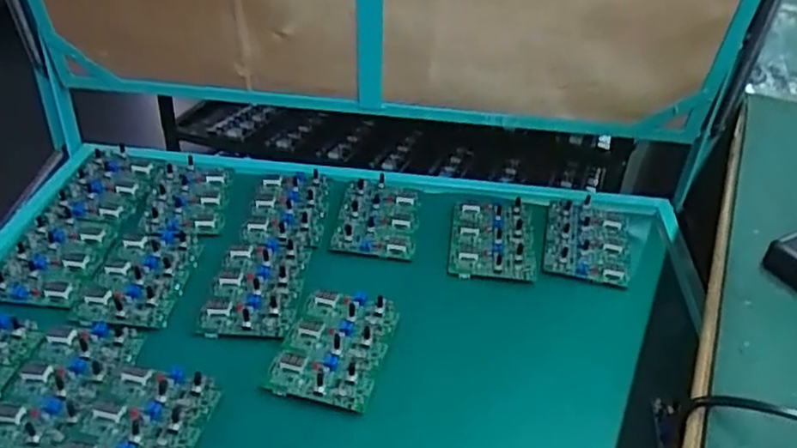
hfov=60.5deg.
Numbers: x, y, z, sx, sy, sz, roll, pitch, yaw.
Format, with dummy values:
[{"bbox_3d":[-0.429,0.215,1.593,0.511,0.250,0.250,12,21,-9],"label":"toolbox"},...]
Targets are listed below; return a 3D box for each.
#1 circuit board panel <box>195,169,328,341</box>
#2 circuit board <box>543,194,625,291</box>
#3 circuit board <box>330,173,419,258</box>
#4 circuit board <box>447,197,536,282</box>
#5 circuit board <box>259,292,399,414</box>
[{"bbox_3d":[-0.155,0.027,0.838,0.103,0.025,0.302,6,37,3],"label":"circuit board panel"},{"bbox_3d":[0.243,0.017,0.880,0.101,0.017,0.149,11,37,9],"label":"circuit board"},{"bbox_3d":[-0.027,-0.012,0.897,0.097,0.013,0.148,7,37,4],"label":"circuit board"},{"bbox_3d":[0.120,0.015,0.868,0.104,0.016,0.143,6,37,3],"label":"circuit board"},{"bbox_3d":[-0.065,0.123,0.710,0.104,0.010,0.148,12,38,11],"label":"circuit board"}]

